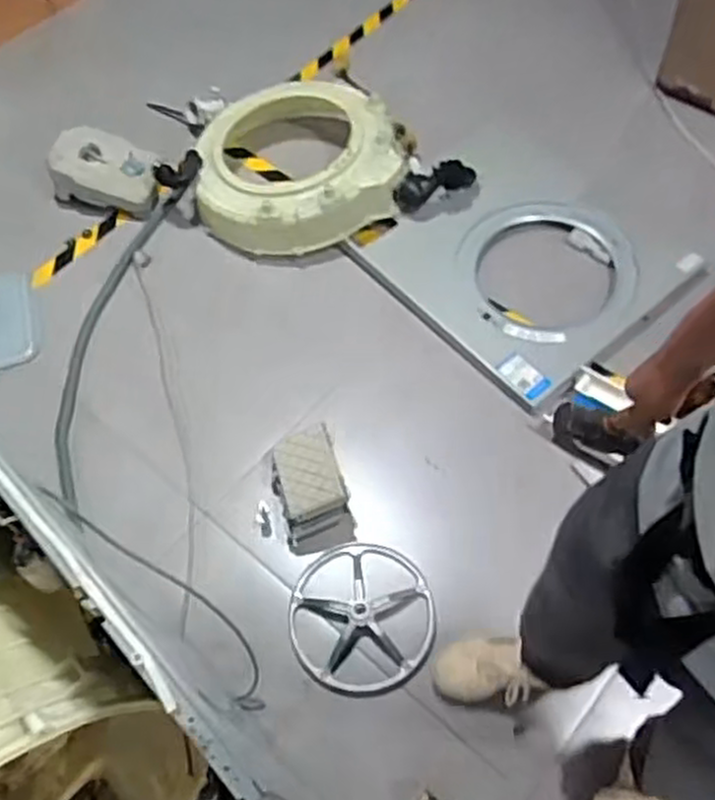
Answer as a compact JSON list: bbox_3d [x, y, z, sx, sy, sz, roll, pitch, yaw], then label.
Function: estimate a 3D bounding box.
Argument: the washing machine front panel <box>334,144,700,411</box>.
[{"bbox_3d":[0.357,-0.336,1.802,0.551,0.073,0.649,-39,64,-12],"label":"washing machine front panel"}]

